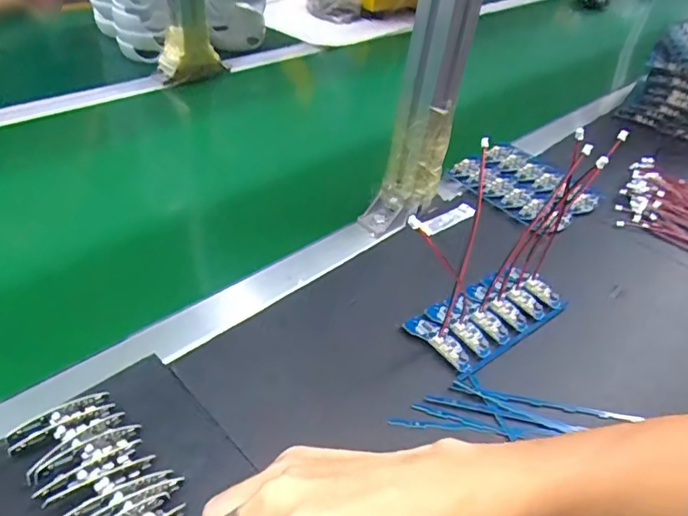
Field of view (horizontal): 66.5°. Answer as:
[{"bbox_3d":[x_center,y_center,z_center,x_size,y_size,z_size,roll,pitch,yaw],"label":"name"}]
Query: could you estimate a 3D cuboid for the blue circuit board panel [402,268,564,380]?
[{"bbox_3d":[0.133,0.050,0.476,0.146,0.011,0.070,-24,50,-31],"label":"blue circuit board panel"}]

